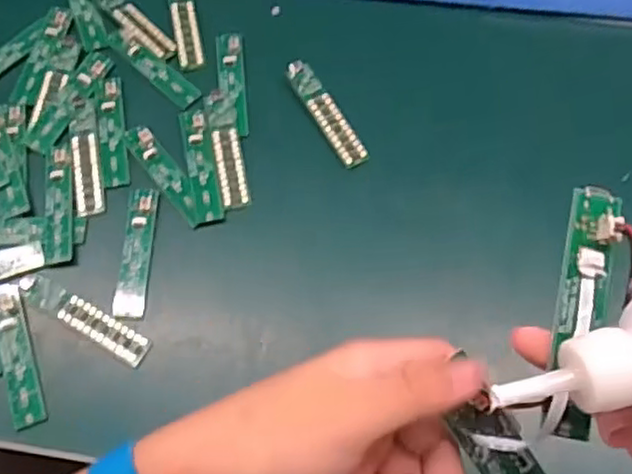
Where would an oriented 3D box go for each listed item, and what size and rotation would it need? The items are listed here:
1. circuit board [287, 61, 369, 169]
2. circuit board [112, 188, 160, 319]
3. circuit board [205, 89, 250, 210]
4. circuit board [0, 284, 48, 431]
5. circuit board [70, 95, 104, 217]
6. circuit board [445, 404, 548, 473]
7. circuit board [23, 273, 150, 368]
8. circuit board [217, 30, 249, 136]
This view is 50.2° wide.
[{"bbox_3d":[0.007,-0.083,0.451,0.019,0.008,0.084,-28,67,-12],"label":"circuit board"},{"bbox_3d":[-0.109,0.008,0.411,0.018,0.004,0.084,1,64,1],"label":"circuit board"},{"bbox_3d":[-0.058,-0.059,0.440,0.019,0.004,0.088,-9,64,-4],"label":"circuit board"},{"bbox_3d":[-0.171,0.066,0.386,0.017,0.004,0.085,-18,65,-8],"label":"circuit board"},{"bbox_3d":[-0.150,-0.055,0.438,0.017,0.004,0.088,-11,65,-5],"label":"circuit board"},{"bbox_3d":[0.077,0.091,0.269,0.022,0.004,0.059,-34,99,-4],"label":"circuit board"},{"bbox_3d":[-0.134,0.047,0.392,0.082,0.007,0.018,29,68,13],"label":"circuit board"},{"bbox_3d":[-0.057,-0.106,0.464,0.019,0.004,0.084,-5,64,-2],"label":"circuit board"}]

